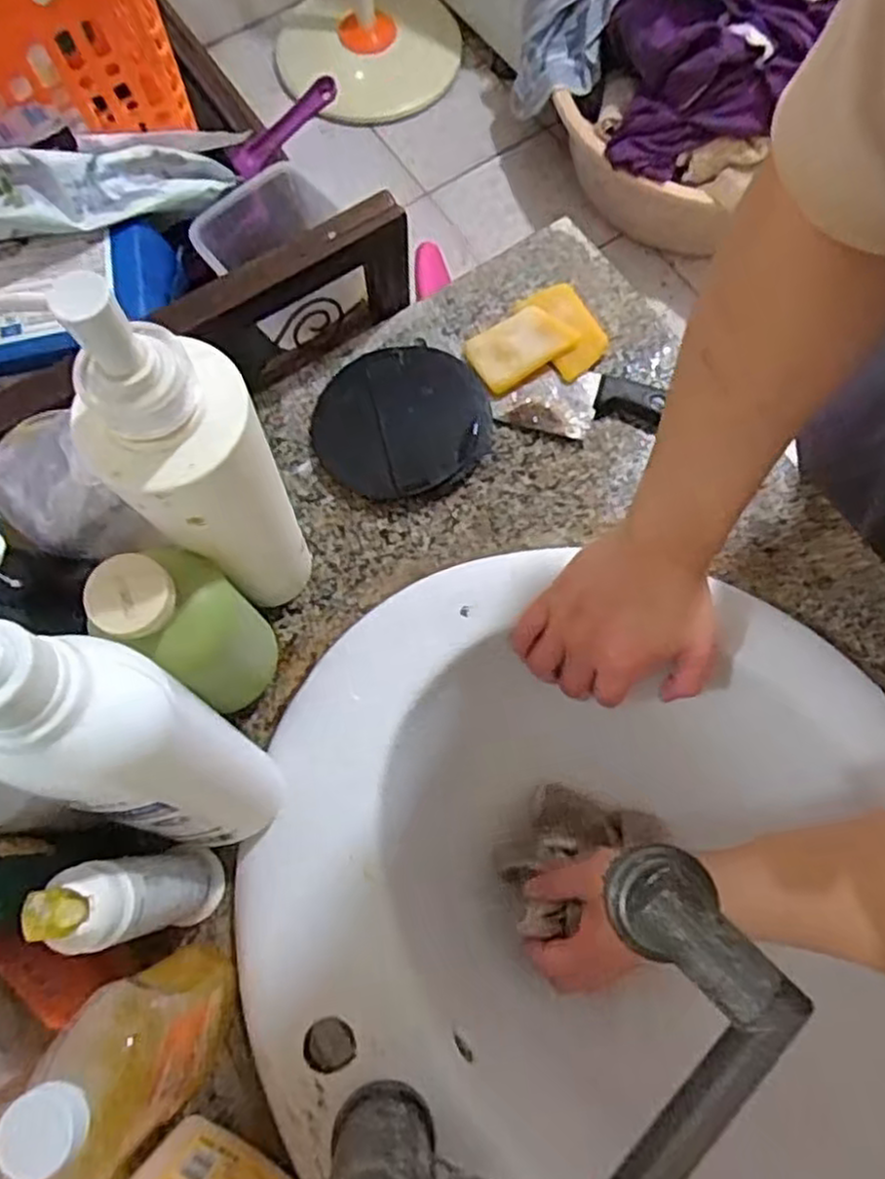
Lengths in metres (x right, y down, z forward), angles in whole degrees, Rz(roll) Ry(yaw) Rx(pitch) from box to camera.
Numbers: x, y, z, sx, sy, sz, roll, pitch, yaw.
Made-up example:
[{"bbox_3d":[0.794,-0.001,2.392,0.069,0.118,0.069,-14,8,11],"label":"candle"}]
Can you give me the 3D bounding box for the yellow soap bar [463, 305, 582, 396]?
[{"bbox_3d":[0.056,-0.181,0.552,0.077,0.017,0.047,-28,75,-7],"label":"yellow soap bar"}]

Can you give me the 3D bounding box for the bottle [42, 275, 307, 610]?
[{"bbox_3d":[-0.114,-0.052,0.377,0.072,0.261,0.057,-39,76,-9],"label":"bottle"}]

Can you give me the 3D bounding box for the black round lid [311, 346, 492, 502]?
[{"bbox_3d":[-0.031,-0.125,0.538,0.124,0.014,0.113,0,73,1],"label":"black round lid"}]

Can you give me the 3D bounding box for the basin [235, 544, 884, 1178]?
[{"bbox_3d":[0.102,0.205,0.493,0.418,0.140,0.441,0,73,1],"label":"basin"}]

